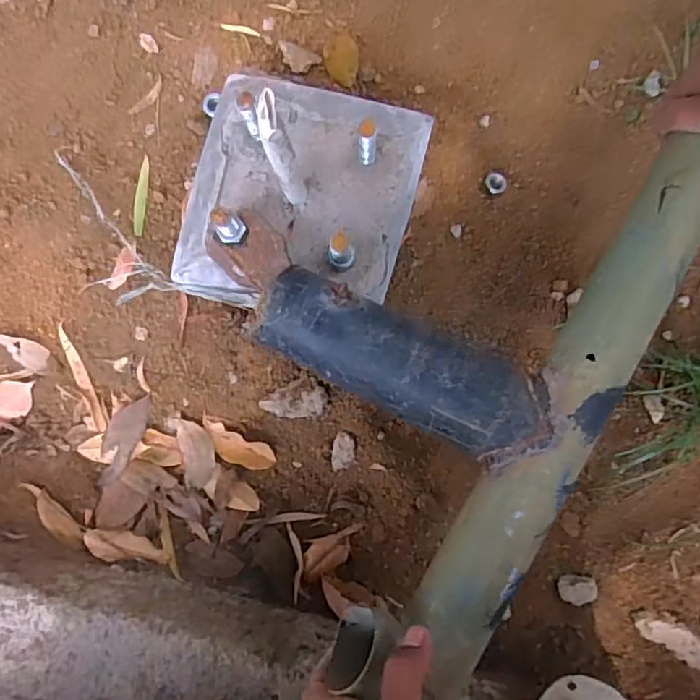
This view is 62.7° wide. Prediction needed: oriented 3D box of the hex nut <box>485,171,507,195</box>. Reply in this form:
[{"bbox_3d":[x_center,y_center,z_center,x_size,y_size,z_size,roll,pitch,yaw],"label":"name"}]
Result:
[{"bbox_3d":[0.155,-0.177,0.606,0.023,0.006,0.025,-1,84,-2],"label":"hex nut"}]

